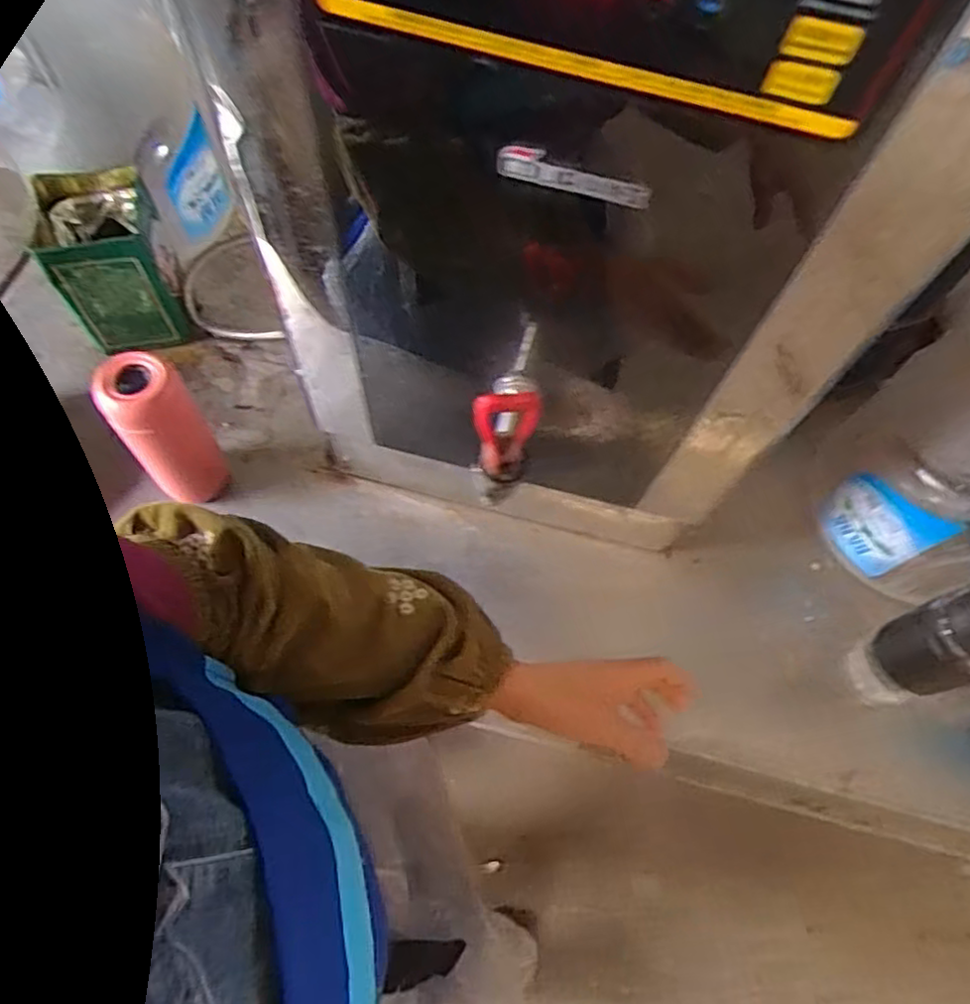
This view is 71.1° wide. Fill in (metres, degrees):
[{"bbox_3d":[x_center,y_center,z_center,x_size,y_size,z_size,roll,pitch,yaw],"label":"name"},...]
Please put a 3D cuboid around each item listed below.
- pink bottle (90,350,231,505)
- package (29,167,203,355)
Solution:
[{"bbox_3d":[-0.301,-0.062,0.638,0.075,0.172,0.069,-38,73,-18],"label":"pink bottle"},{"bbox_3d":[-0.391,-0.254,0.724,0.099,0.127,0.097,-11,67,-8],"label":"package"}]

